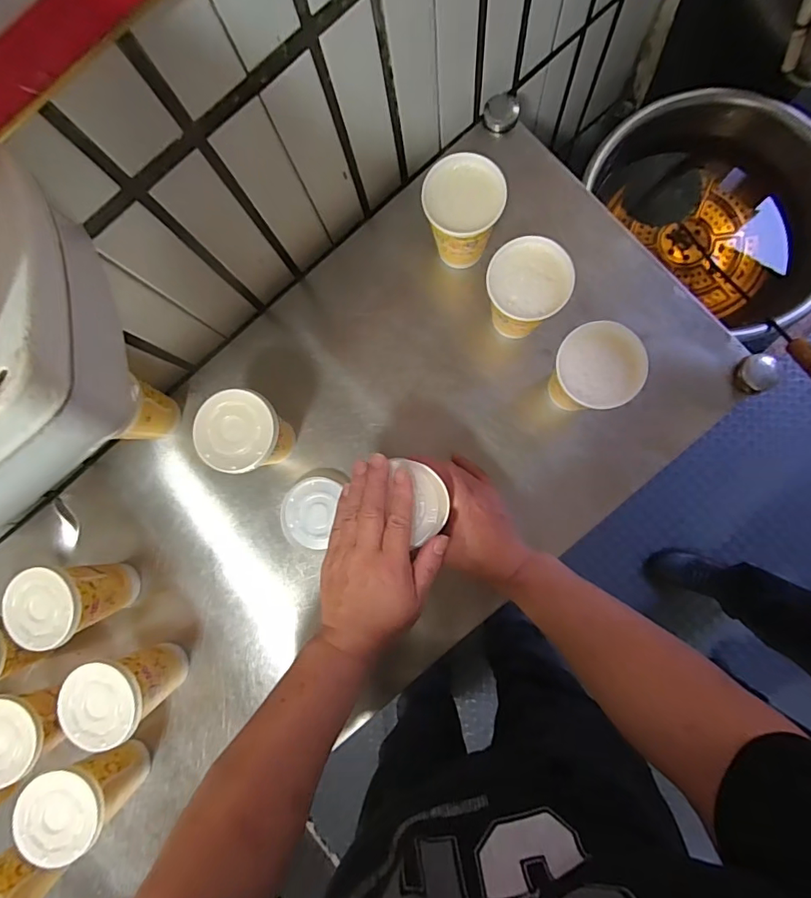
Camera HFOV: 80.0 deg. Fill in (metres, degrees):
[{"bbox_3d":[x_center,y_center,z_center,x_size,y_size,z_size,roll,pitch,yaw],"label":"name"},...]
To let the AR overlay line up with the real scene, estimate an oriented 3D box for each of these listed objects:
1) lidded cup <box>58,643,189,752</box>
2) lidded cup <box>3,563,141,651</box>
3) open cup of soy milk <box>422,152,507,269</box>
[{"bbox_3d":[-0.279,0.243,0.498,0.072,0.110,0.075,0,86,5],"label":"lidded cup"},{"bbox_3d":[-0.348,0.159,0.517,0.073,0.111,0.074,0,86,5],"label":"lidded cup"},{"bbox_3d":[0.059,-0.235,0.500,0.074,0.109,0.071,0,86,5],"label":"open cup of soy milk"}]

